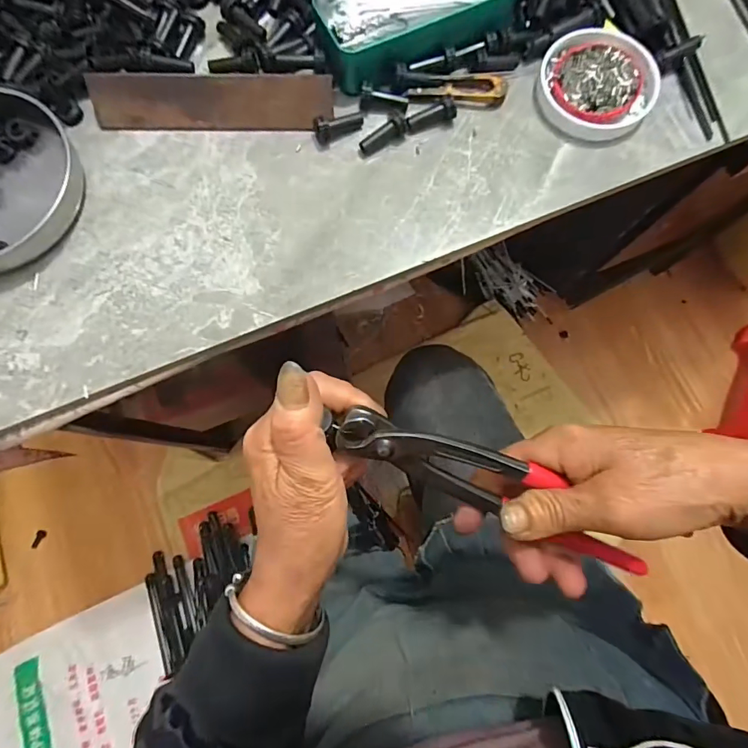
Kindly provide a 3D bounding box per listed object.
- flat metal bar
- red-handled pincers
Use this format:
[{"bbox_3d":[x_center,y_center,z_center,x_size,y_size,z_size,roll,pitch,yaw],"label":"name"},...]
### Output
[{"bbox_3d":[-0.122,-0.205,0.343,0.179,0.006,0.037,0,122,0],"label":"flat metal bar"},{"bbox_3d":[0.073,0.064,0.249,0.196,0.030,0.034,27,84,-11],"label":"red-handled pincers"}]

